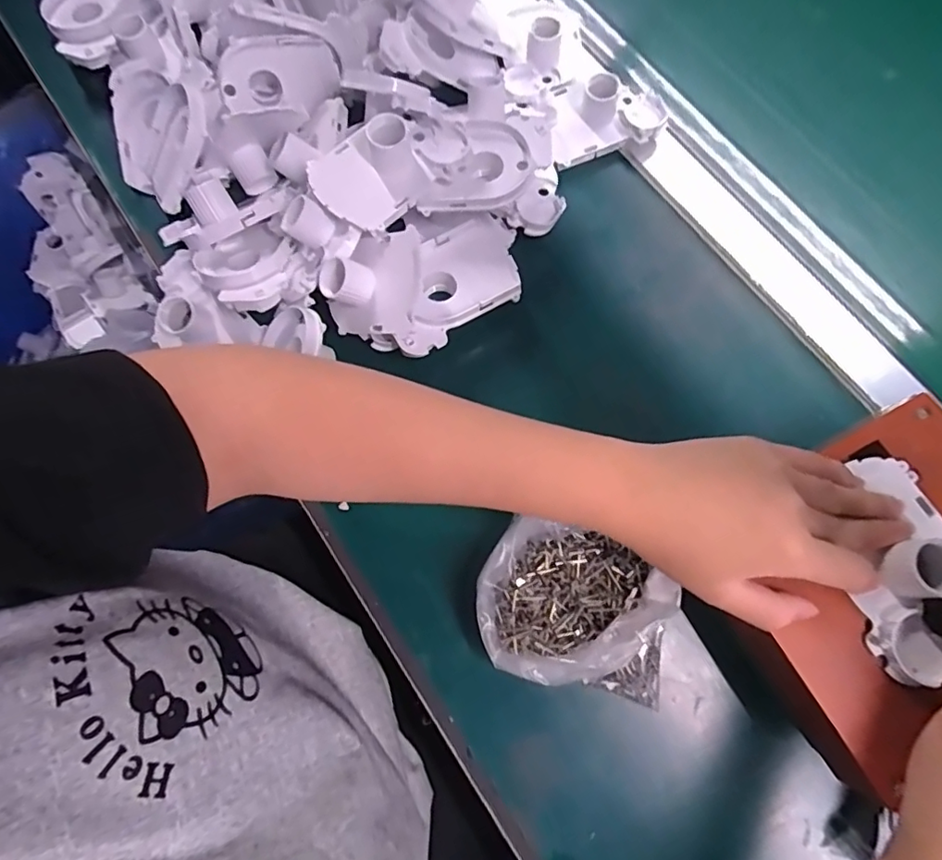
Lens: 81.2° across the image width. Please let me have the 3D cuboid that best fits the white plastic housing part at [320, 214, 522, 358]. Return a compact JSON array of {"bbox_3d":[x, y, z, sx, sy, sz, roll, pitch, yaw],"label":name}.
[{"bbox_3d":[-0.027,-0.099,0.370,0.139,0.047,0.080,-23,75,-4],"label":"white plastic housing part"}]

